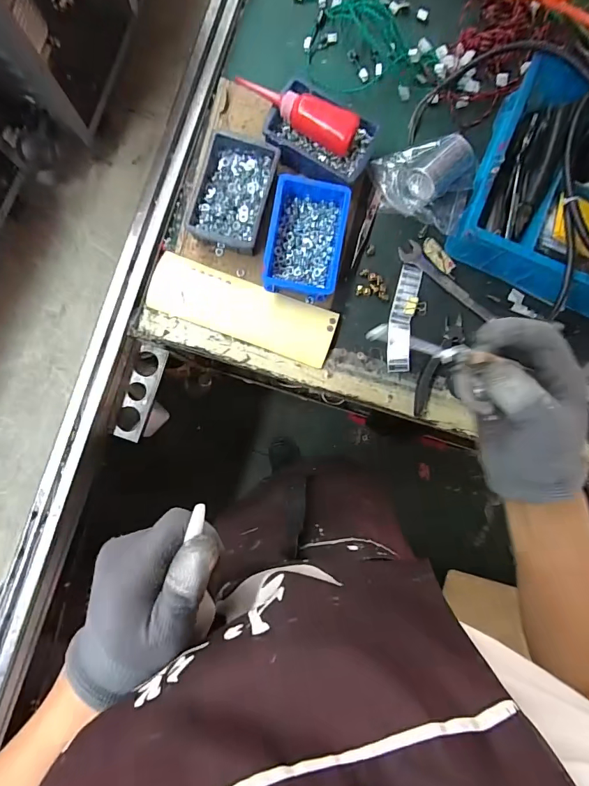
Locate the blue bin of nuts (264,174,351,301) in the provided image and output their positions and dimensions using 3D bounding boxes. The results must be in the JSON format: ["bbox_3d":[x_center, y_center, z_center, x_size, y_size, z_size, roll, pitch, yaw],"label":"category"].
[{"bbox_3d":[0.016,-0.210,0.550,0.098,0.056,0.153,10,87,-3],"label":"blue bin of nuts"}]

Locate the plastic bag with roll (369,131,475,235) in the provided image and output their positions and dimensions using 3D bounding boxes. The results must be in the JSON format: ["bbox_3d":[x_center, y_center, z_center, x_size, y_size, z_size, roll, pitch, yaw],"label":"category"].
[{"bbox_3d":[0.181,-0.303,0.567,0.138,0.045,0.120,23,87,-2],"label":"plastic bag with roll"}]

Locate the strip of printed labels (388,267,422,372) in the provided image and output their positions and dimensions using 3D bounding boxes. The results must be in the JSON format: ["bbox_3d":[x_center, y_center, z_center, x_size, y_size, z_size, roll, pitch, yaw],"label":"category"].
[{"bbox_3d":[0.156,-0.107,0.577,0.037,0.012,0.153,9,87,-3],"label":"strip of printed labels"}]

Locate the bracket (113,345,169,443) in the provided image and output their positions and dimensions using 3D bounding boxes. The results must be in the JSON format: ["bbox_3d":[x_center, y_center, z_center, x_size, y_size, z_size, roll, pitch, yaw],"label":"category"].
[{"bbox_3d":[-0.236,-0.001,0.621,0.044,0.012,0.147,17,86,-2],"label":"bracket"}]

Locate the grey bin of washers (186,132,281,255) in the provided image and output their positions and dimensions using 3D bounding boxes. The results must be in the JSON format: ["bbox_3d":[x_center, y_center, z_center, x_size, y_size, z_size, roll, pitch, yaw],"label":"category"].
[{"bbox_3d":[-0.079,-0.265,0.550,0.098,0.054,0.149,15,87,-3],"label":"grey bin of washers"}]

